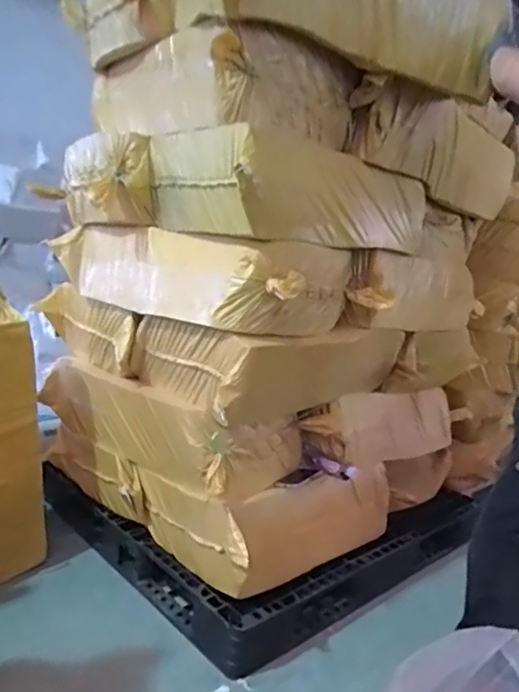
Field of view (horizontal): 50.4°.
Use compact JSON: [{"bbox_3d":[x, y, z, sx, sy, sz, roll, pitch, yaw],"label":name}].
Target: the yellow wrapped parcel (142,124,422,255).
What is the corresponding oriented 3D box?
[{"bbox_3d":[0.110,-0.416,1.578,0.773,0.231,0.441,-2,14,-42],"label":"yellow wrapped parcel"}]

